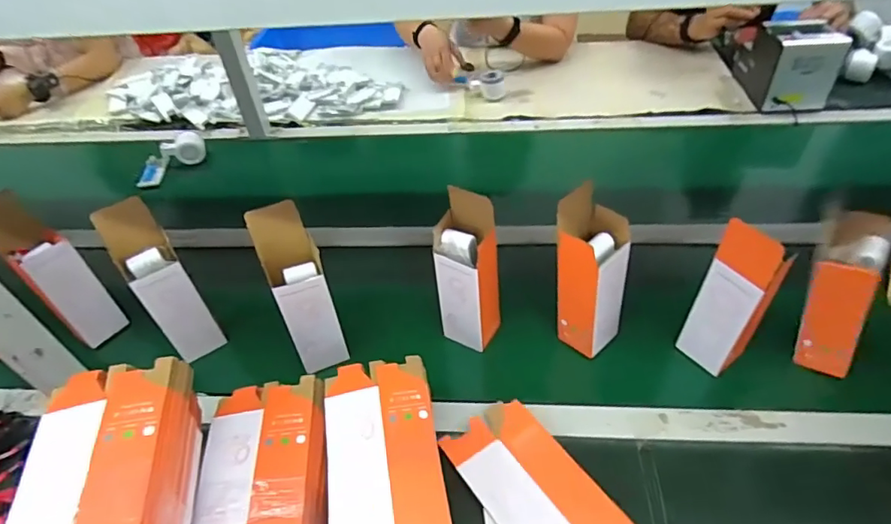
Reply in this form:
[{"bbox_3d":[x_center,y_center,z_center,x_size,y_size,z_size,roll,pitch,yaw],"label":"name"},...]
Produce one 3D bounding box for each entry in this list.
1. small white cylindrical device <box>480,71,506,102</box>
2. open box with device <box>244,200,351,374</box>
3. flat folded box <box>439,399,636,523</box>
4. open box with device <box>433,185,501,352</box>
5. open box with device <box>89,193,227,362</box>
[{"bbox_3d":[0.111,-0.412,1.241,0.057,0.051,0.054,-4,46,5],"label":"small white cylindrical device"},{"bbox_3d":[-0.185,0.038,0.683,0.065,0.222,0.074,-20,47,-10],"label":"open box with device"},{"bbox_3d":[0.116,0.265,0.559,0.113,0.009,0.272,-31,50,-19],"label":"flat folded box"},{"bbox_3d":[0.029,0.017,0.686,0.074,0.212,0.064,17,52,23],"label":"open box with device"},{"bbox_3d":[-0.378,0.030,0.710,0.070,0.218,0.086,-32,50,-20],"label":"open box with device"}]

